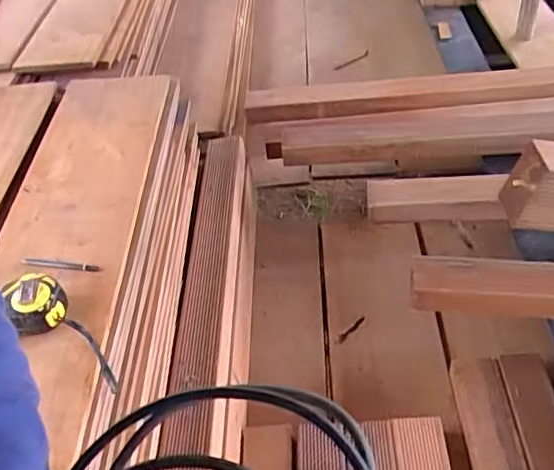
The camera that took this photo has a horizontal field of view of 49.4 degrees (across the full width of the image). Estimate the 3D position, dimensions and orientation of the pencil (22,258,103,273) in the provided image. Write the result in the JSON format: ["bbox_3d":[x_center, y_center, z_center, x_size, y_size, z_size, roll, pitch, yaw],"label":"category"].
[{"bbox_3d":[-0.281,0.039,0.783,0.115,0.005,0.013,5,45,13],"label":"pencil"}]

